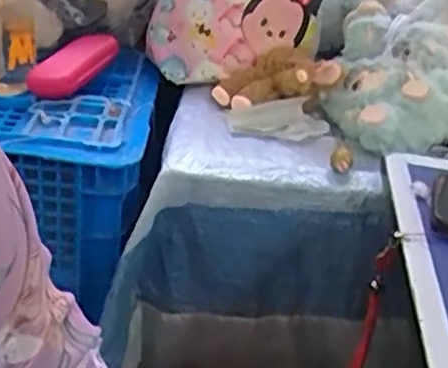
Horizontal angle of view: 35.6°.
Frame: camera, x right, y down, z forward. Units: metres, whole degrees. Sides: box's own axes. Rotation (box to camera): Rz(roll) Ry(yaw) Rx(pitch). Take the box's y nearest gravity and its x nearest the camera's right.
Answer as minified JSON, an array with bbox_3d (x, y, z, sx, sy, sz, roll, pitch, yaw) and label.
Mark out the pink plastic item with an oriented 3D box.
[{"bbox_3d":[-0.159,-0.129,0.754,0.050,0.027,0.115,26,53,30],"label":"pink plastic item"}]

